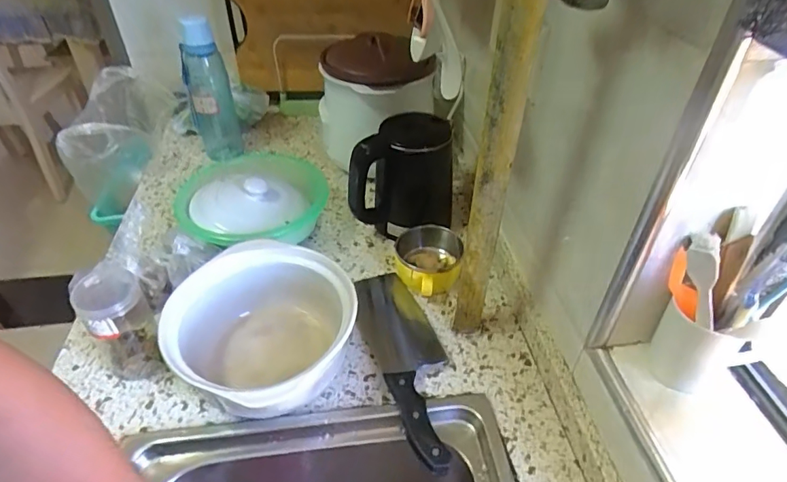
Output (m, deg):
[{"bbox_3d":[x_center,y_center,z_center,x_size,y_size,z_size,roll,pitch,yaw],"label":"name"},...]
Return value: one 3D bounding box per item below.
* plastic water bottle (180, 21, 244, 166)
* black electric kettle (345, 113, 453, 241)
[{"bbox_3d":[-0.332,-0.262,0.883,0.076,0.261,0.071,-16,43,-18],"label":"plastic water bottle"},{"bbox_3d":[0.007,-0.087,0.740,0.148,0.176,0.121,-2,41,-3],"label":"black electric kettle"}]

